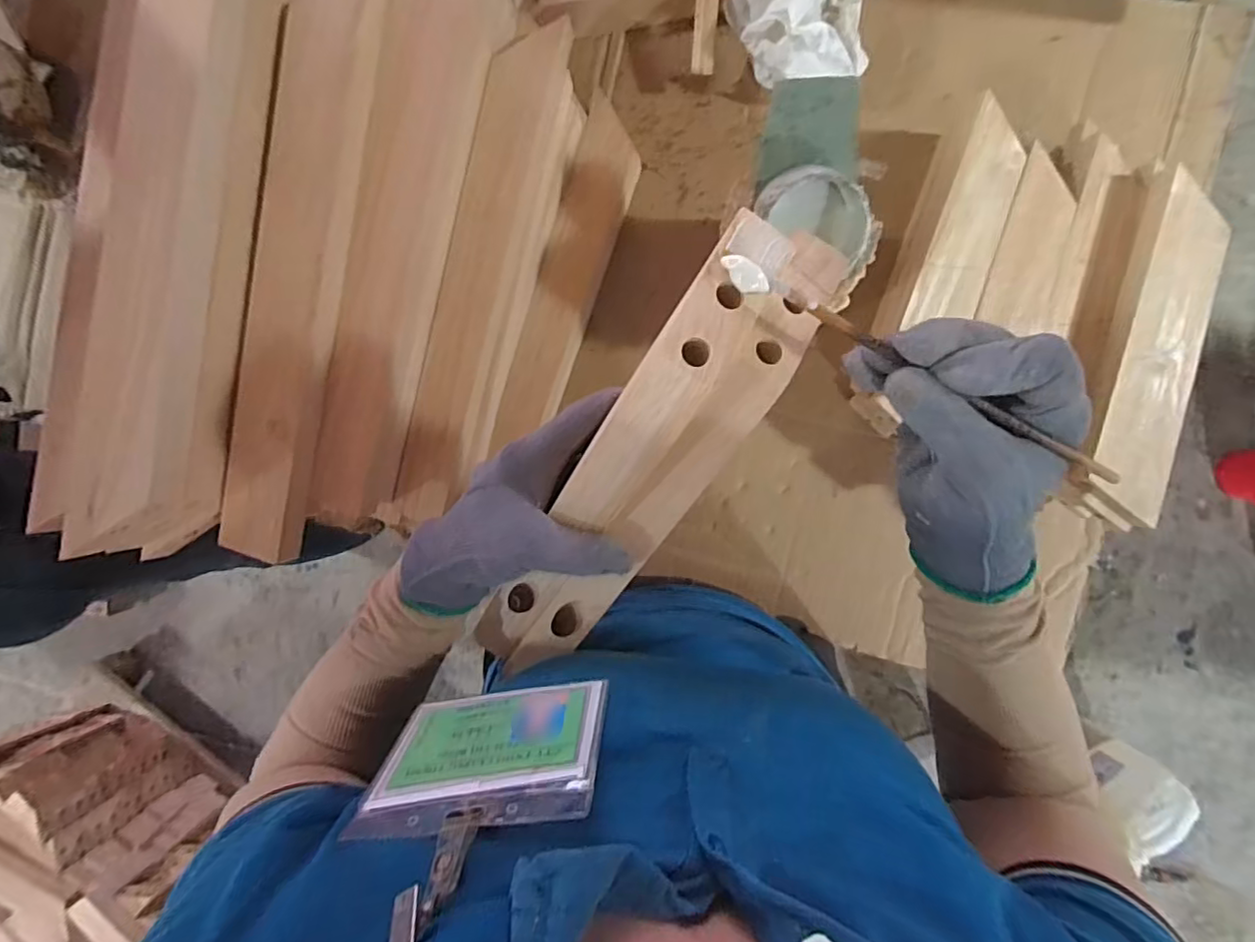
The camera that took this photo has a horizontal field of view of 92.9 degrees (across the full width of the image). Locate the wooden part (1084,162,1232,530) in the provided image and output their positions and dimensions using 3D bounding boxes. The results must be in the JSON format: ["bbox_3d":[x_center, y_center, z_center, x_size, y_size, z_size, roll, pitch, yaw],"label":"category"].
[{"bbox_3d":[0.445,-0.104,0.506,0.061,0.031,0.283,11,93,3],"label":"wooden part"}]

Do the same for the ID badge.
[{"bbox_3d":[-0.061,0.125,0.267,0.100,0.080,0.004,-11,105,5],"label":"ID badge"}]

